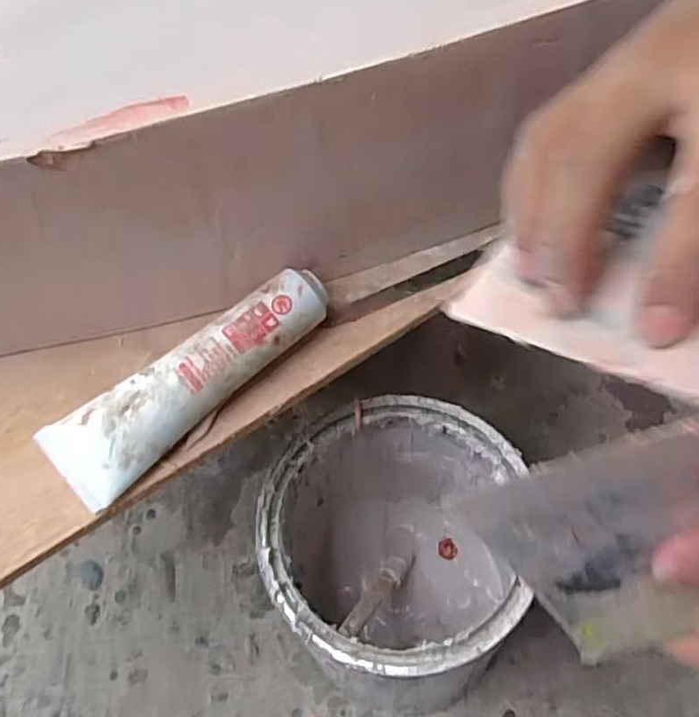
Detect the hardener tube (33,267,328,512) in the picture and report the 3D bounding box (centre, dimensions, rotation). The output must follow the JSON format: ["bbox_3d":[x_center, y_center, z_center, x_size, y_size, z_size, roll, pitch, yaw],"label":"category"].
[{"bbox_3d":[-0.080,0.010,0.328,0.162,0.026,0.043,-36,64,-15],"label":"hardener tube"}]

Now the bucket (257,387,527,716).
[{"bbox_3d":[0.033,0.139,0.449,0.156,0.206,0.160,-2,58,3],"label":"bucket"}]

